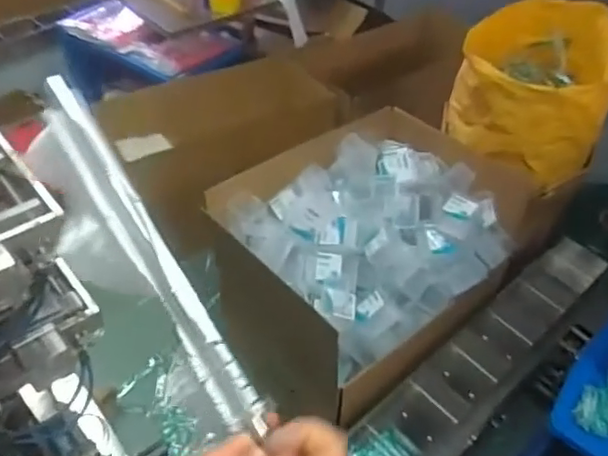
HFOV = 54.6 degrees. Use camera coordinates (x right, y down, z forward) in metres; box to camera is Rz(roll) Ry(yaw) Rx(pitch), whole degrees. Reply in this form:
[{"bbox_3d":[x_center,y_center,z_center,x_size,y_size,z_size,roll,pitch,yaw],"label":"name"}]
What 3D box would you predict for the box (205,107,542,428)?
[{"bbox_3d":[0.169,0.063,1.433,0.678,0.399,0.487,-32,55,-30],"label":"box"}]

